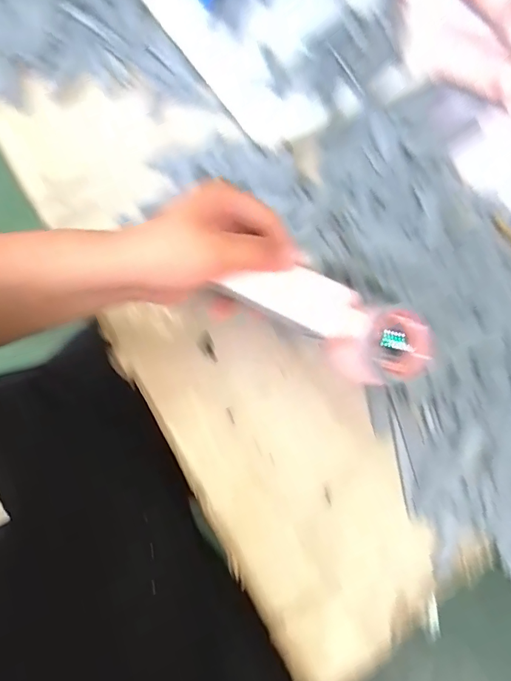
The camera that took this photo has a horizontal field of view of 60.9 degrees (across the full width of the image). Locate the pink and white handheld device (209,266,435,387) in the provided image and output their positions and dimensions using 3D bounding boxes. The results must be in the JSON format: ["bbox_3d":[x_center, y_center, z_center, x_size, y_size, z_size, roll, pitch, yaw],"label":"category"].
[{"bbox_3d":[0.052,-0.014,0.318,0.153,0.034,0.051,26,74,-3],"label":"pink and white handheld device"}]

